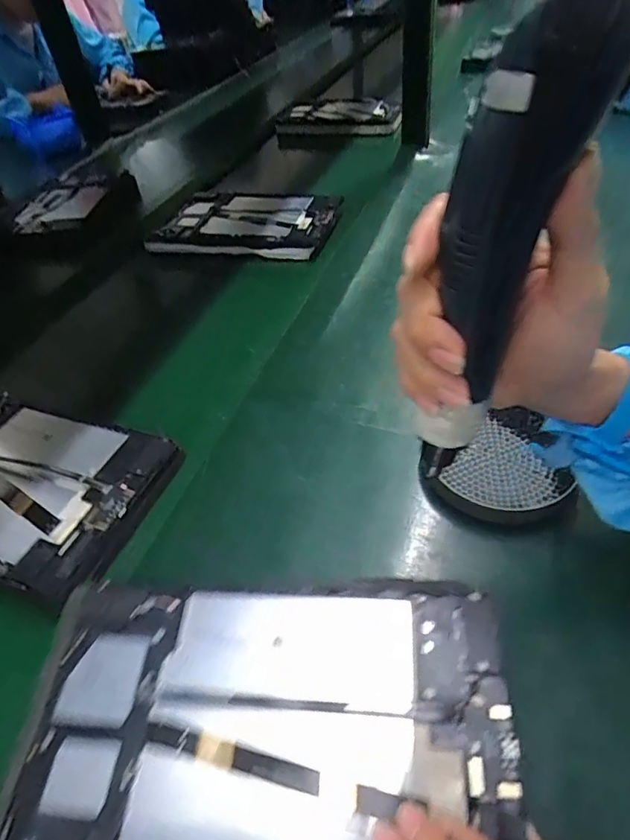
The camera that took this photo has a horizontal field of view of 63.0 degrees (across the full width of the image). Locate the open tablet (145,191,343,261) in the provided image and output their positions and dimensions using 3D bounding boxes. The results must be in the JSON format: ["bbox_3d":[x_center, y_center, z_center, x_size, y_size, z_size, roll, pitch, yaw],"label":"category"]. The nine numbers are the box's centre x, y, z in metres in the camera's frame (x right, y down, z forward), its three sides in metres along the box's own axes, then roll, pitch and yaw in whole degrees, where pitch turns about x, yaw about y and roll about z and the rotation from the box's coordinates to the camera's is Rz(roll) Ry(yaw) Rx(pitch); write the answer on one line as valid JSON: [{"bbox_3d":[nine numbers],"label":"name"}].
[{"bbox_3d":[-0.092,-0.288,0.731,0.253,0.025,0.165,4,50,12],"label":"open tablet"}]

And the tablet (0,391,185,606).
[{"bbox_3d":[-0.246,0.047,0.423,0.262,0.016,0.147,13,49,20],"label":"tablet"}]

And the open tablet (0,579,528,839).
[{"bbox_3d":[-0.029,0.155,0.261,0.246,0.013,0.149,-2,47,5],"label":"open tablet"}]

